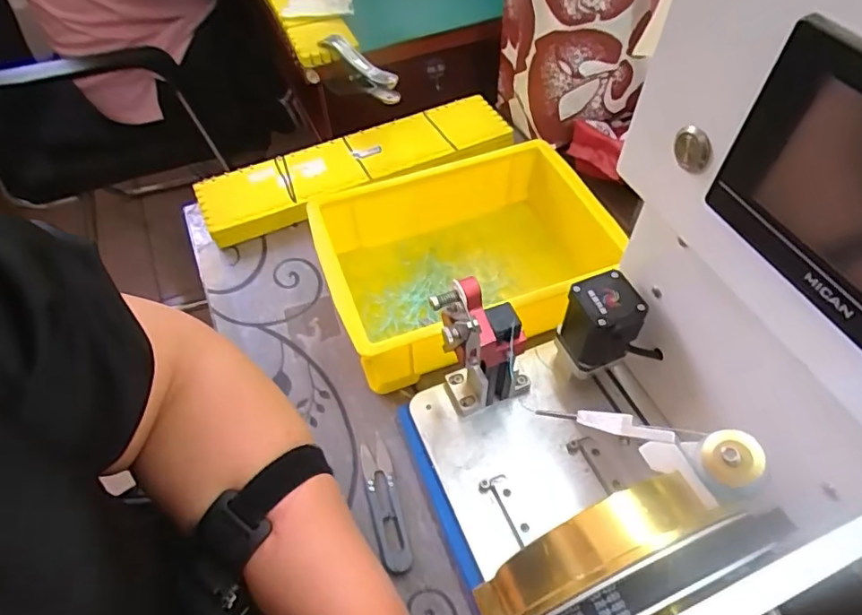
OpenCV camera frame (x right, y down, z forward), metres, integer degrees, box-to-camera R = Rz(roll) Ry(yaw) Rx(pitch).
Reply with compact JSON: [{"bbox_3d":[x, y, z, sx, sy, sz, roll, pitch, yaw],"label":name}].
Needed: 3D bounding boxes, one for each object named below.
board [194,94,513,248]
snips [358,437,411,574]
[{"bbox_3d":[-0.080,-0.163,0.622,0.353,0.031,0.098,-22,55,-14],"label":"board"},{"bbox_3d":[-0.034,0.145,0.405,0.022,0.011,0.101,-14,54,-8],"label":"snips"}]

